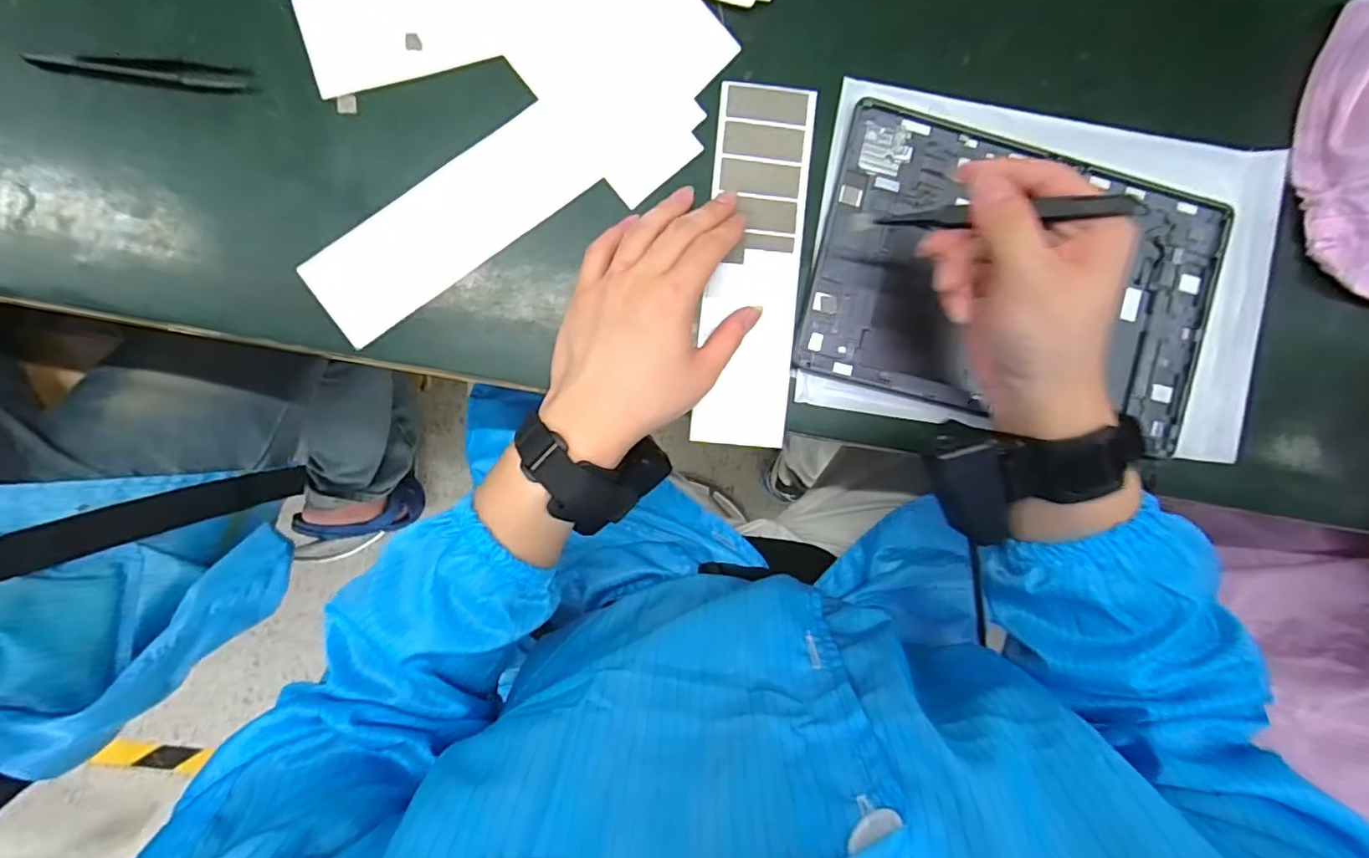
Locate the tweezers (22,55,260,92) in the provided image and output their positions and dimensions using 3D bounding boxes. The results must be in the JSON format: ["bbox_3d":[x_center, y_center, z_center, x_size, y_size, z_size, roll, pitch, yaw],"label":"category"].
[{"bbox_3d":[-0.302,-0.200,0.320,0.116,0.007,0.014,4,91,-5],"label":"tweezers"}]

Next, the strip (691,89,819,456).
[{"bbox_3d":[0.042,-0.099,0.356,0.057,0.004,0.217,5,91,-2],"label":"strip"}]

